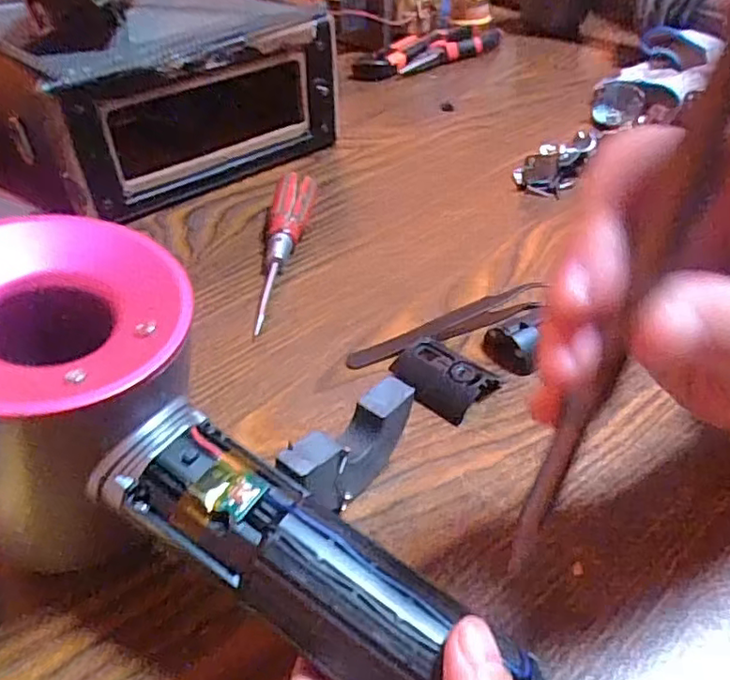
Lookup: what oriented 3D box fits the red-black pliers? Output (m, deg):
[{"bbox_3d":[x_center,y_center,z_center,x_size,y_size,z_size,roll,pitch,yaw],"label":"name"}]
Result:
[{"bbox_3d":[0.069,-0.309,0.656,0.212,0.022,0.056,-25,47,-27],"label":"red-black pliers"}]

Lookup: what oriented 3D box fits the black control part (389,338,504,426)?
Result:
[{"bbox_3d":[0.035,0.017,0.280,0.045,0.013,0.029,32,50,32],"label":"black control part"}]

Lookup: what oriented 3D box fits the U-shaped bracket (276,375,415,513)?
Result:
[{"bbox_3d":[-0.003,0.042,0.233,0.018,0.038,0.064,29,49,30],"label":"U-shaped bracket"}]

